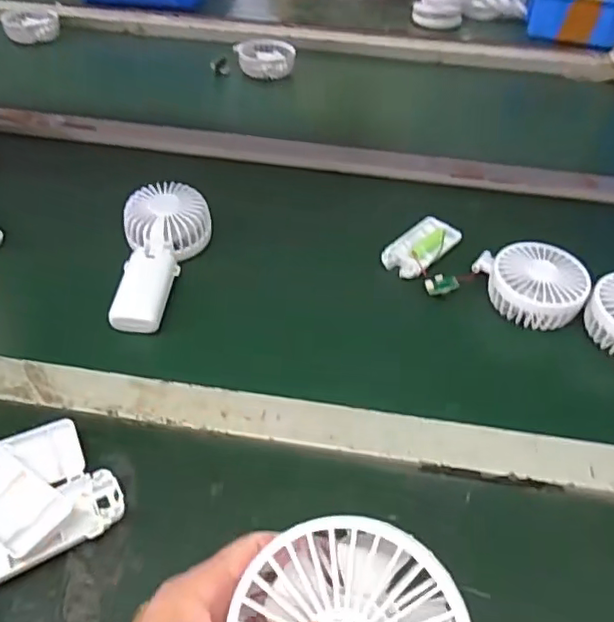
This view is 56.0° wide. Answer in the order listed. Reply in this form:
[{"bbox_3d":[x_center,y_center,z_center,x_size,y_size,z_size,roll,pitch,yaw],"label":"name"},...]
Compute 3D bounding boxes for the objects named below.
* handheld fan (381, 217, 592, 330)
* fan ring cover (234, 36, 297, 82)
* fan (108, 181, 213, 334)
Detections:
[{"bbox_3d":[0.176,-0.044,0.574,0.190,0.038,0.097,30,52,22],"label":"handheld fan"},{"bbox_3d":[-0.068,-0.414,0.941,0.093,0.034,0.089,-5,46,-7],"label":"fan ring cover"},{"bbox_3d":[-0.142,-0.048,0.571,0.082,0.065,0.174,-1,47,-5],"label":"fan"}]

